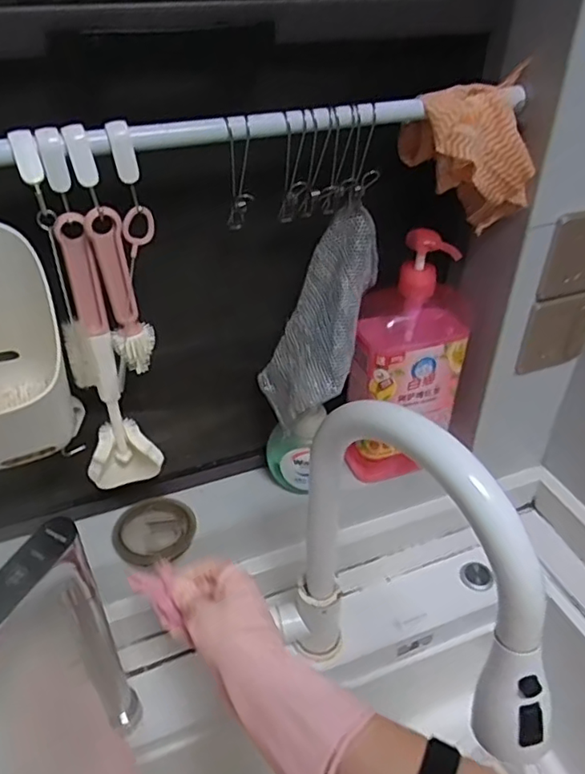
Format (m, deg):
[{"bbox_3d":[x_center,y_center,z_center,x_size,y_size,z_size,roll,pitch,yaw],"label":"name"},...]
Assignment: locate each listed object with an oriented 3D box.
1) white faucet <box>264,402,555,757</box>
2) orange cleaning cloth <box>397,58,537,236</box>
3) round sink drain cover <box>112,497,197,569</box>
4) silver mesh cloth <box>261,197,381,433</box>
[{"bbox_3d":[0.074,0.179,0.460,0.063,0.363,0.250,-18,40,-23],"label":"white faucet"},{"bbox_3d":[0.152,-0.198,0.514,0.103,0.119,0.052,-5,37,-7],"label":"orange cleaning cloth"},{"bbox_3d":[-0.140,0.148,0.603,0.081,0.024,0.069,-14,39,-18],"label":"round sink drain cover"},{"bbox_3d":[0.034,-0.060,0.570,0.056,0.222,0.081,3,29,-37],"label":"silver mesh cloth"}]

